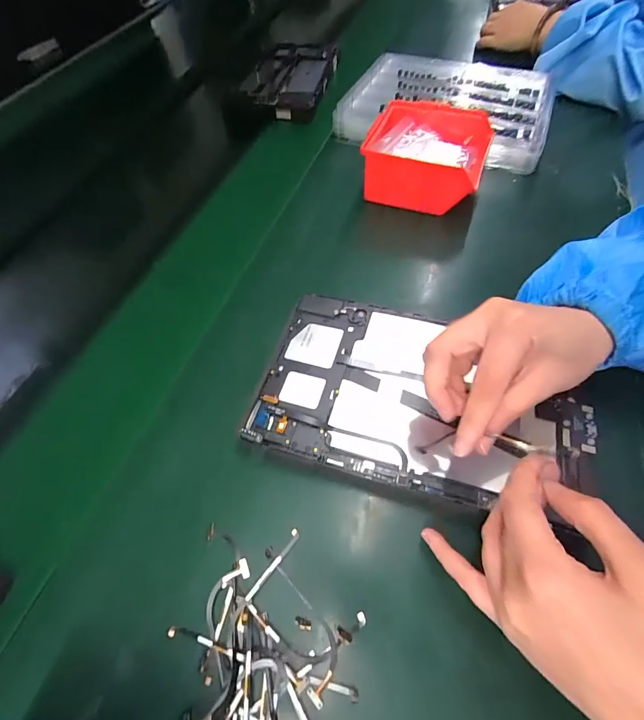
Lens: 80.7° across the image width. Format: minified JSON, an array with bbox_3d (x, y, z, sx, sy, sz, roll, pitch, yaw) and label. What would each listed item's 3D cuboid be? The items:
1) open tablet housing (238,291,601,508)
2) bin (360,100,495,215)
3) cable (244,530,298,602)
[{"bbox_3d":[0.074,0.025,0.300,0.239,0.010,0.151,12,57,11],"label":"open tablet housing"},{"bbox_3d":[0.126,-0.243,0.463,0.127,0.072,0.131,19,59,16],"label":"bin"},{"bbox_3d":[-0.033,0.139,0.258,0.007,0.004,0.051,29,62,21],"label":"cable"}]

